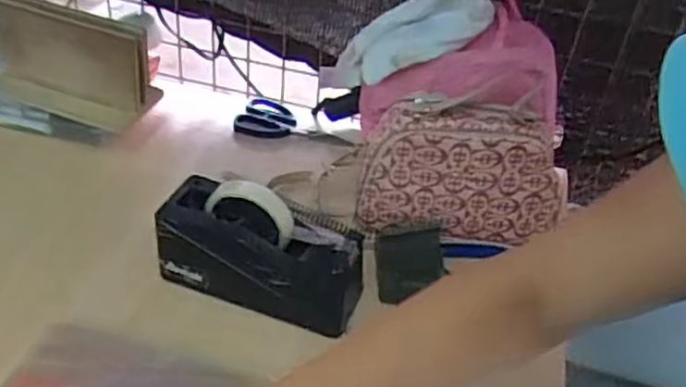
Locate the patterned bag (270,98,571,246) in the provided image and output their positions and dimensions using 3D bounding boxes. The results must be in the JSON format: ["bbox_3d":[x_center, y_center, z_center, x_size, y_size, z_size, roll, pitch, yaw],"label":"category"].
[{"bbox_3d":[0.084,-0.029,0.766,0.329,0.146,0.088,6,38,-1],"label":"patterned bag"}]

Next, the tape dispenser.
[{"bbox_3d":[-0.080,0.061,0.665,0.200,0.110,0.066,18,40,16],"label":"tape dispenser"}]

